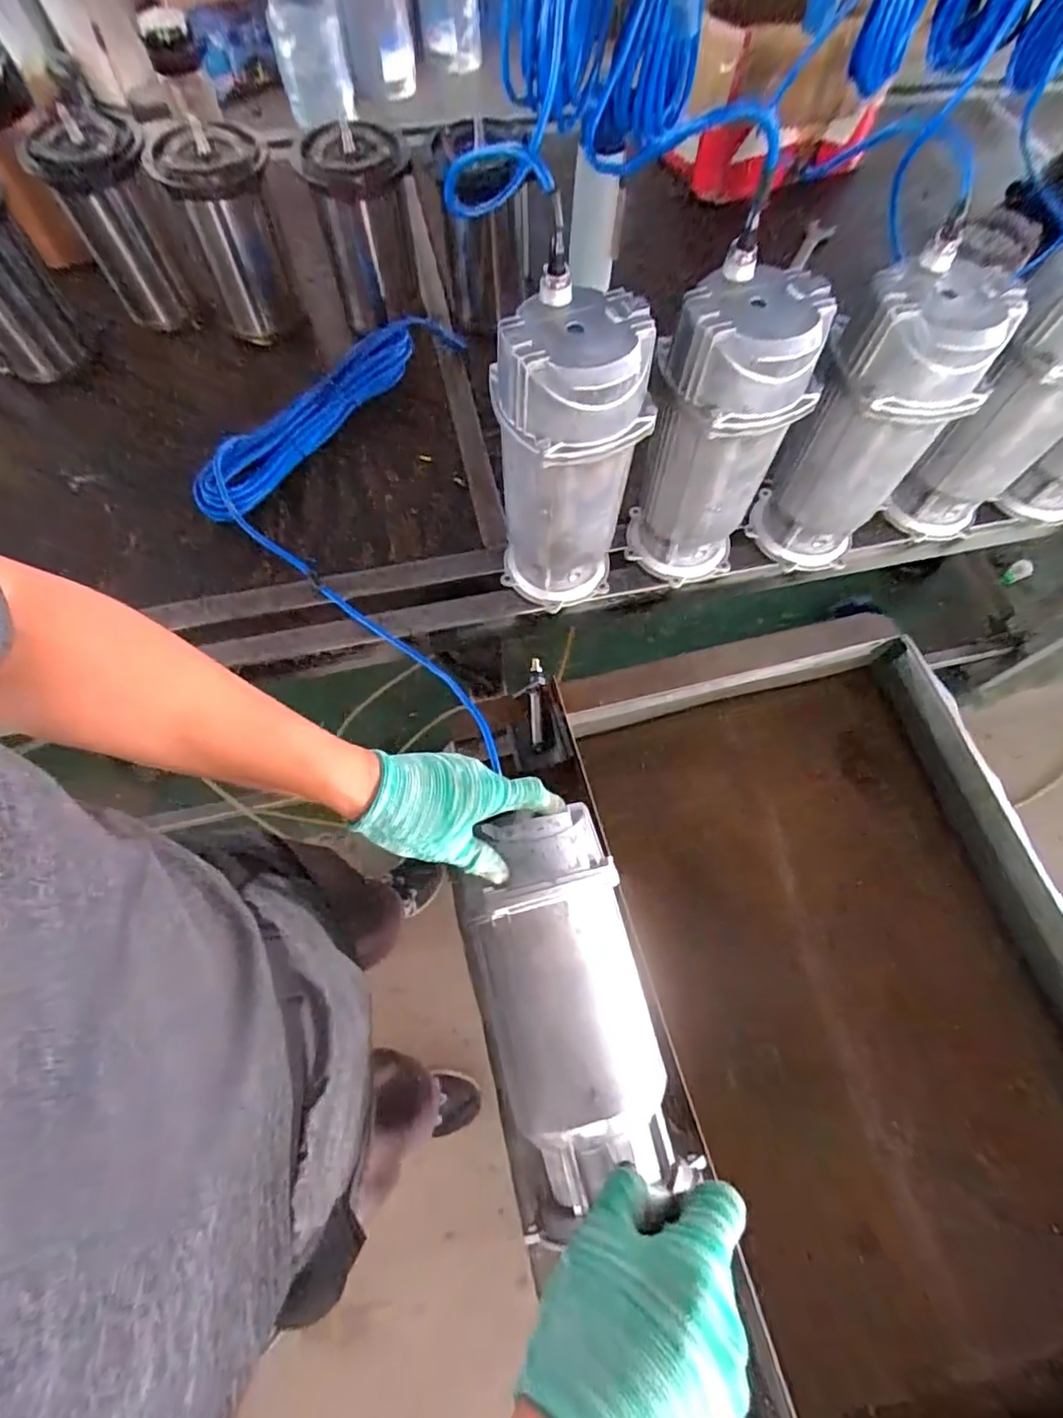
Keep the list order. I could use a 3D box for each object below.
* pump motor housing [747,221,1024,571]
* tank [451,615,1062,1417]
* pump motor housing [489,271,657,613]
[{"bbox_3d":[0.343,-0.277,0.620,0.126,0.295,0.104,8,67,2],"label":"pump motor housing"},{"bbox_3d":[0.283,0.325,0.665,0.590,0.281,0.757,-13,68,-7],"label":"tank"},{"bbox_3d":[0.033,-0.230,0.591,0.130,0.292,0.109,-7,67,-5],"label":"pump motor housing"}]

